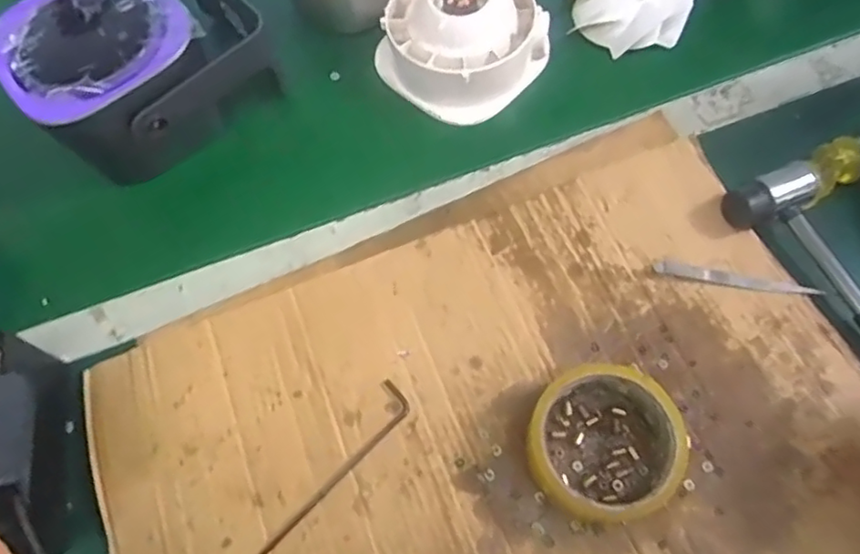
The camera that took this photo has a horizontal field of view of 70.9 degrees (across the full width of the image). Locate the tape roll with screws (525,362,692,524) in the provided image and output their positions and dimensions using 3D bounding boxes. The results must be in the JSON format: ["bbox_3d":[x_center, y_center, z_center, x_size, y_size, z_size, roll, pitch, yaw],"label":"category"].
[{"bbox_3d":[0.108,0.105,0.380,0.091,0.041,0.088,-1,66,3],"label":"tape roll with screws"}]

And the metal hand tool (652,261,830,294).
[{"bbox_3d":[0.223,0.001,0.437,0.116,0.007,0.014,7,67,7],"label":"metal hand tool"}]

